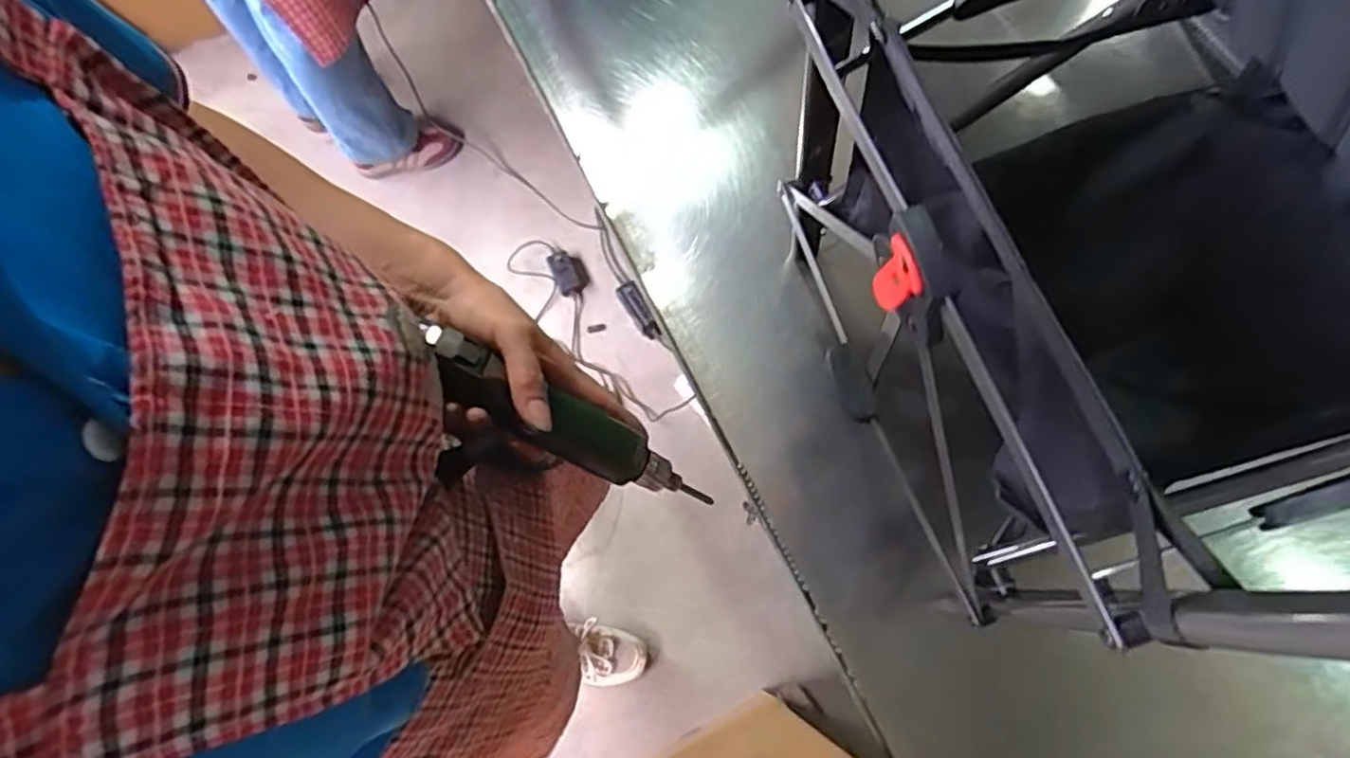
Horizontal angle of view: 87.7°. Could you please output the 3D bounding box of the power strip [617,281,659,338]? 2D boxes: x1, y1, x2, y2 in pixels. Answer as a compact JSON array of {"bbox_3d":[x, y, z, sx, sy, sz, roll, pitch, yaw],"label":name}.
[{"bbox_3d":[-0.076,-0.146,1.483,0.037,0.030,0.134,-31,73,-10],"label":"power strip"}]

